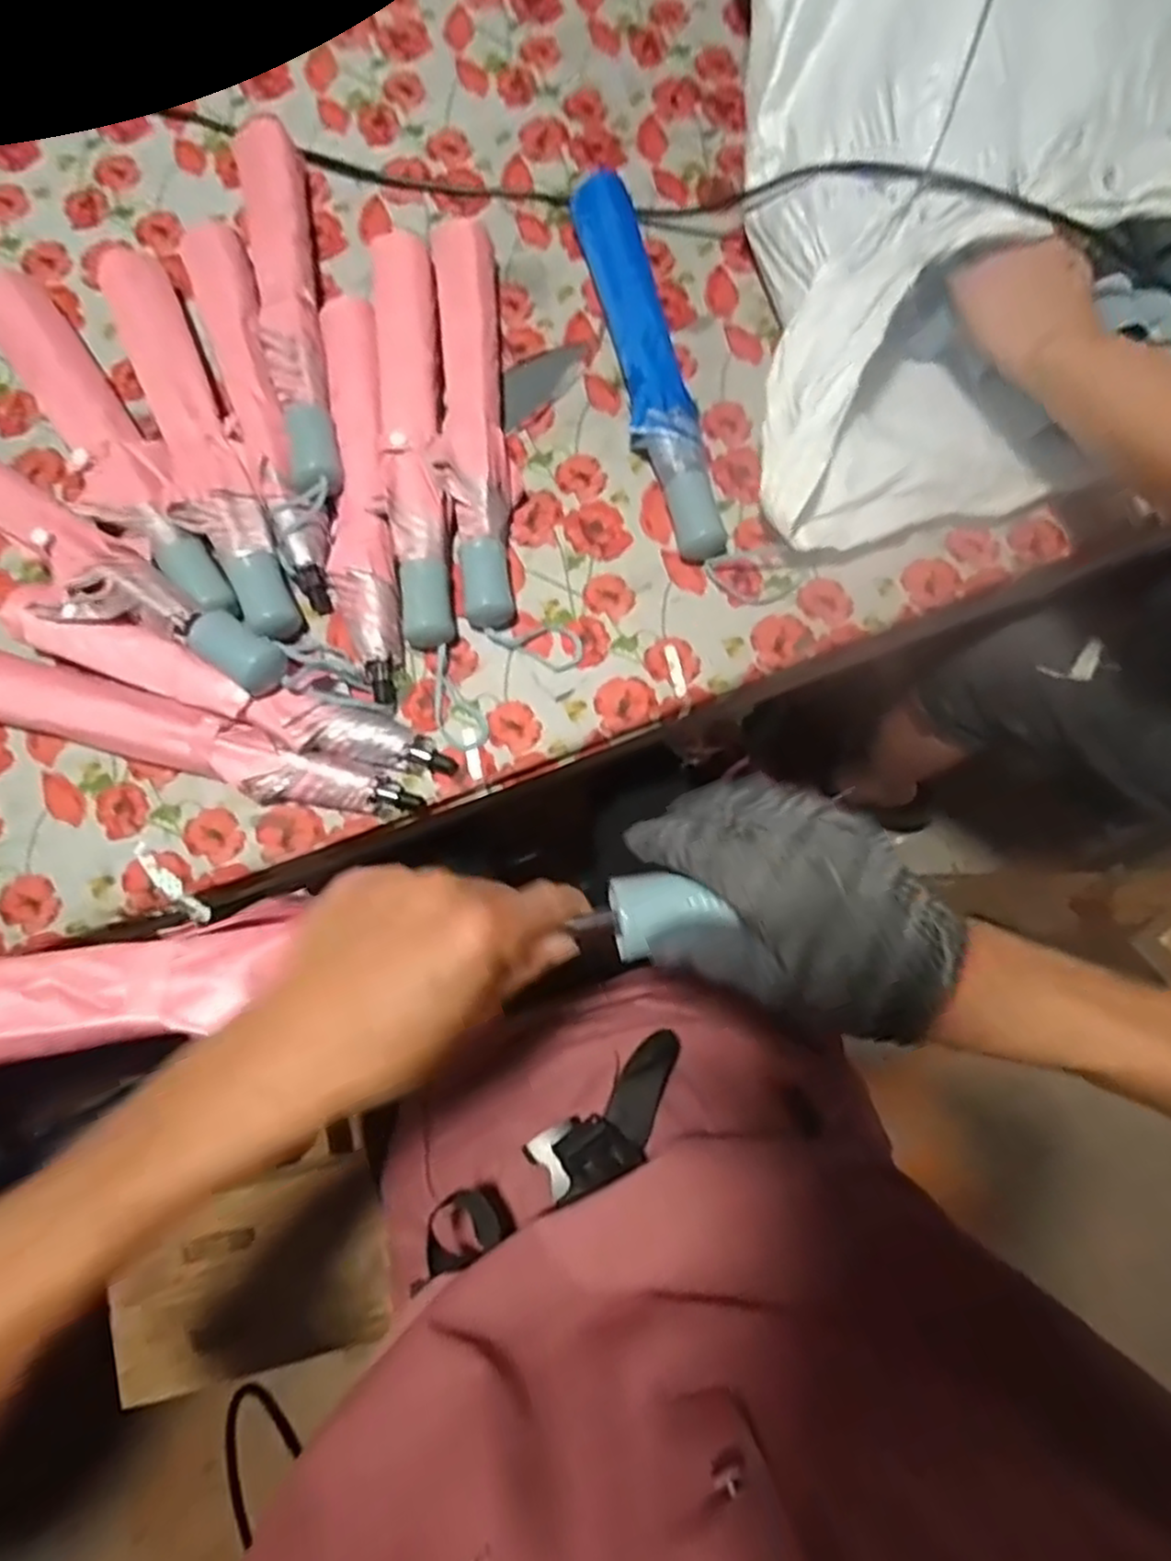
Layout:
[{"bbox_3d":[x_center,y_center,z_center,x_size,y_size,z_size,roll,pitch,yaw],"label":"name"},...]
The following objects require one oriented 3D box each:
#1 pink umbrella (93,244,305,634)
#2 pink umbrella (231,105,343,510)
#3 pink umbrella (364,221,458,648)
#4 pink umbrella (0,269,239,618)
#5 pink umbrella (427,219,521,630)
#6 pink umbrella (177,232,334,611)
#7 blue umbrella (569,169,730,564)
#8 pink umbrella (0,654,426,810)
[{"bbox_3d":[-0.302,-0.265,0.576,0.056,0.045,0.351,-25,80,-4],"label":"pink umbrella"},{"bbox_3d":[-0.234,-0.378,0.587,0.045,0.055,0.339,-12,79,-2],"label":"pink umbrella"},{"bbox_3d":[-0.136,-0.270,0.581,0.049,0.045,0.337,-5,79,-1],"label":"pink umbrella"},{"bbox_3d":[-0.367,-0.256,0.573,0.066,0.046,0.342,-30,80,-5],"label":"pink umbrella"},{"bbox_3d":[-0.089,-0.288,0.584,0.056,0.046,0.339,-7,79,-1],"label":"pink umbrella"},{"bbox_3d":[-0.253,-0.291,0.575,0.046,0.036,0.328,-19,79,-3],"label":"pink umbrella"},{"bbox_3d":[0.050,-0.337,0.598,0.054,0.042,0.341,-13,79,-2],"label":"blue umbrella"},{"bbox_3d":[-0.286,-0.027,0.531,0.325,0.047,0.046,16,79,3],"label":"pink umbrella"}]

